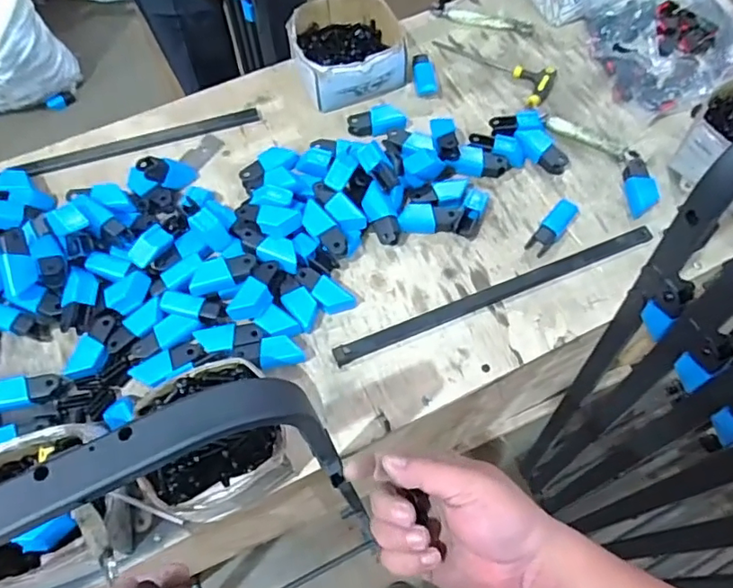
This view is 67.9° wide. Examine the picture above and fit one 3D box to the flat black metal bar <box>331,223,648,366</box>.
[{"bbox_3d":[0.173,-0.004,0.704,0.448,0.012,0.026,-21,66,-9],"label":"flat black metal bar"}]

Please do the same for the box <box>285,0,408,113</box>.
[{"bbox_3d":[-0.030,-0.385,0.864,0.172,0.077,0.177,-14,66,-6],"label":"box"}]

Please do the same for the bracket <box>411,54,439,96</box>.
[{"bbox_3d":[0.092,-0.343,0.862,0.033,0.030,0.076,-9,65,-3],"label":"bracket"}]

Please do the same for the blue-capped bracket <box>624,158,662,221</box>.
[{"bbox_3d":[0.380,-0.152,0.760,0.035,0.031,0.091,-2,65,0],"label":"blue-capped bracket"}]

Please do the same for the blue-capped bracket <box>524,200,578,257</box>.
[{"bbox_3d":[0.252,-0.088,0.736,0.029,0.033,0.088,37,71,16],"label":"blue-capped bracket"}]

